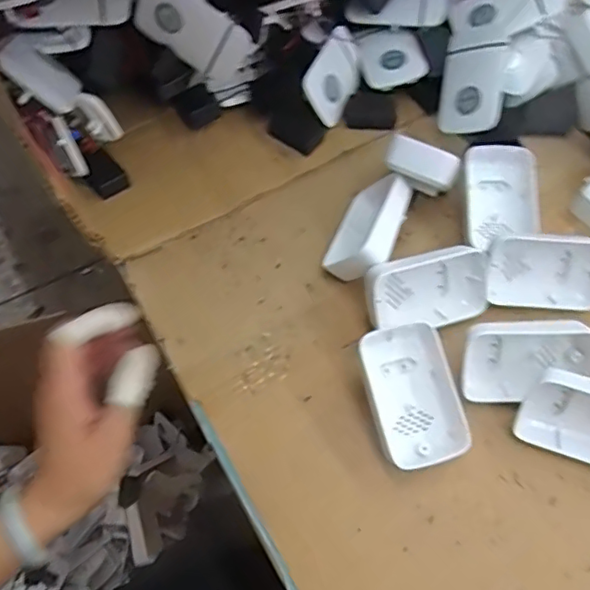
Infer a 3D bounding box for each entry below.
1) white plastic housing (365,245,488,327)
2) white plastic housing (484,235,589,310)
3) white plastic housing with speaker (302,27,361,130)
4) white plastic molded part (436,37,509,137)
[{"bbox_3d":[0.105,-0.004,0.459,0.095,0.059,0.024,-14,21,-8],"label":"white plastic housing"},{"bbox_3d":[0.205,-0.019,0.470,0.098,0.029,0.058,2,98,-1],"label":"white plastic housing"},{"bbox_3d":[0.042,-0.216,0.566,0.011,0.055,0.089,9,62,45],"label":"white plastic housing with speaker"},{"bbox_3d":[0.166,-0.198,0.539,0.060,0.018,0.094,13,93,33],"label":"white plastic molded part"}]

